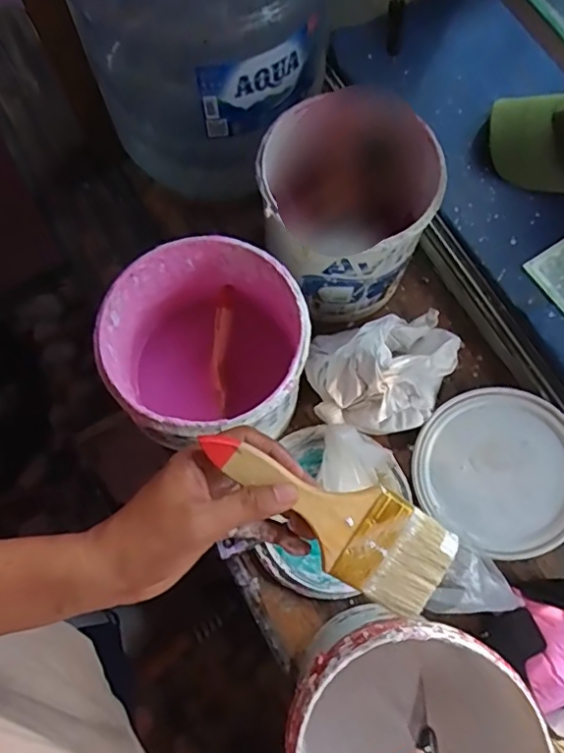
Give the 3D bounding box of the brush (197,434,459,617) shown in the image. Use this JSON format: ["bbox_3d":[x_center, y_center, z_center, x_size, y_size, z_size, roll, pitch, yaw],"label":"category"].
[{"bbox_3d":[0.030,0.090,0.365,0.182,0.008,0.065,33,89,-10],"label":"brush"}]

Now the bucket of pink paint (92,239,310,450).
[{"bbox_3d":[-0.069,-0.013,0.577,0.178,0.209,0.168,0,73,0],"label":"bucket of pink paint"}]

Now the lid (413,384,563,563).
[{"bbox_3d":[0.238,0.100,0.607,0.171,0.012,0.171,-3,78,12],"label":"lid"}]

